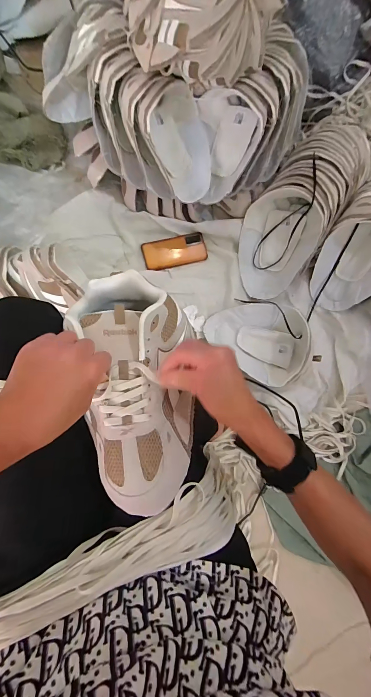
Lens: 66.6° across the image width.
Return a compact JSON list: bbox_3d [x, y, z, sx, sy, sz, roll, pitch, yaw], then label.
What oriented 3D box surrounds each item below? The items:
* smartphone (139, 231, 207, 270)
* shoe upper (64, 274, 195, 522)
[{"bbox_3d":[-0.027,-0.255,0.741,0.164,0.011,0.081,-16,84,-8],"label":"smartphone"},{"bbox_3d":[-0.057,0.044,0.323,0.132,0.059,0.266,-8,82,-7],"label":"shoe upper"}]

